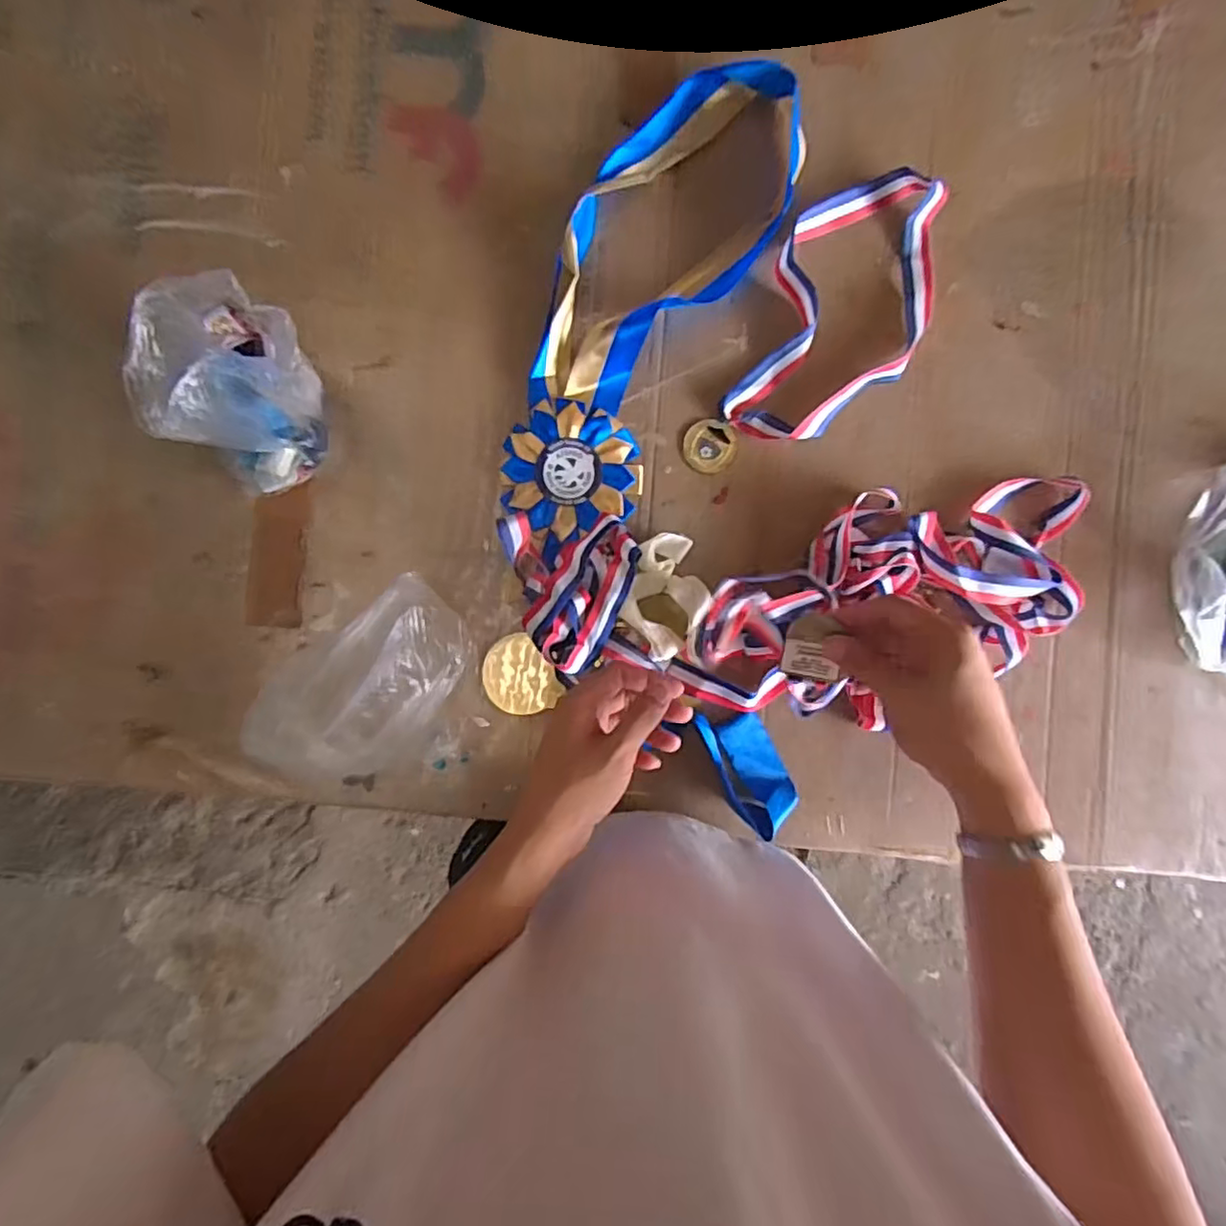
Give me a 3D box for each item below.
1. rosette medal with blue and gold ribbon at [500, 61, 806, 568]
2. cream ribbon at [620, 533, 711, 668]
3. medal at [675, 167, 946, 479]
[{"bbox_3d":[0.015,-0.274,0.579,0.168,0.038,0.476,28,88,1],"label":"rosette medal with blue and gold ribbon"},{"bbox_3d":[0.051,-0.014,0.571,0.072,0.023,0.109,16,88,1],"label":"cream ribbon"},{"bbox_3d":[0.196,-0.251,0.582,0.142,0.025,0.315,27,88,1],"label":"medal"}]

